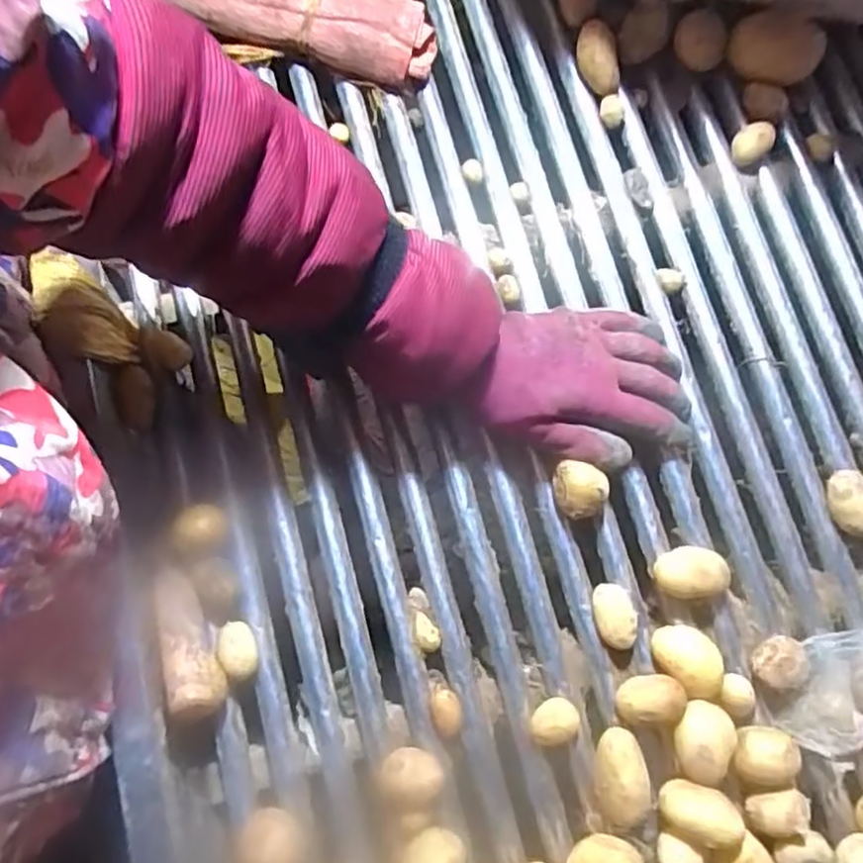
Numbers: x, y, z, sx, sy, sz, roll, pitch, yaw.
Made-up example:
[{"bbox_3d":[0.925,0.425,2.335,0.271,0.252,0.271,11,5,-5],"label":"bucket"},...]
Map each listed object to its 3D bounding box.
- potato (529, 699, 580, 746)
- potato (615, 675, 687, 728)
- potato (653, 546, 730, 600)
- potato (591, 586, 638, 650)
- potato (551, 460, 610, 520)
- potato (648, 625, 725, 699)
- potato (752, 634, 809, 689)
[{"bbox_3d":[0.079,0.187,0.447,0.025,0.024,0.031,30,76,7],"label":"potato"},{"bbox_3d":[0.141,0.173,0.443,0.043,0.022,0.030,-6,60,29],"label":"potato"},{"bbox_3d":[0.175,0.097,0.473,0.046,0.025,0.034,-4,74,-3],"label":"potato"},{"bbox_3d":[0.122,0.124,0.464,0.025,0.021,0.041,-5,74,-3],"label":"potato"},{"bbox_3d":[0.099,0.043,0.474,0.037,0.038,0.031,16,74,3],"label":"potato"},{"bbox_3d":[0.168,0.151,0.457,0.033,0.030,0.049,-40,79,-11],"label":"potato"},{"bbox_3d":[0.230,0.153,0.461,0.035,0.029,0.032,0,74,-1],"label":"potato"}]

